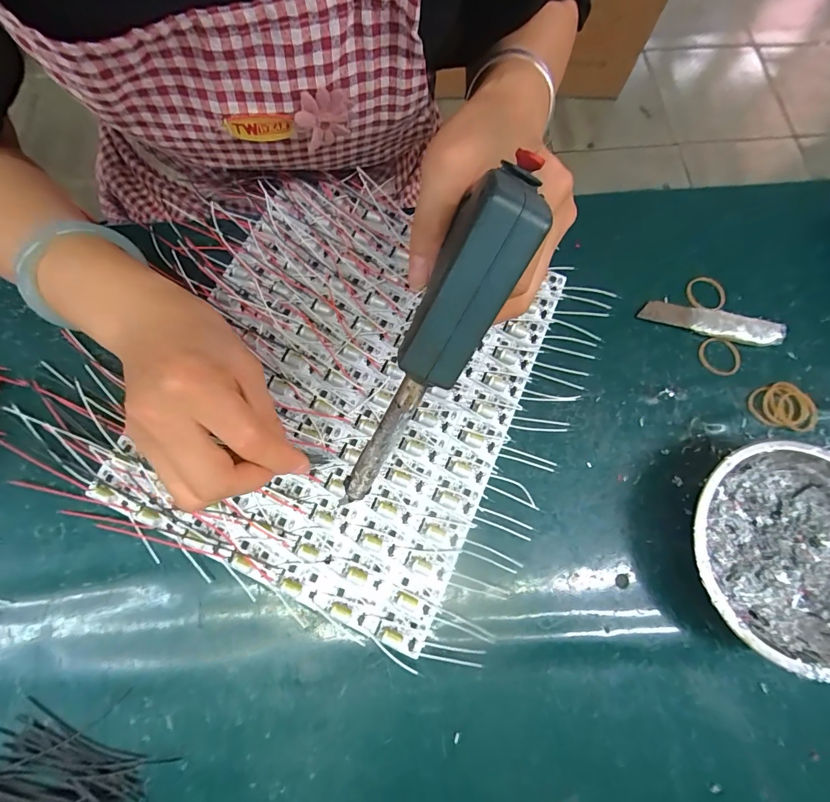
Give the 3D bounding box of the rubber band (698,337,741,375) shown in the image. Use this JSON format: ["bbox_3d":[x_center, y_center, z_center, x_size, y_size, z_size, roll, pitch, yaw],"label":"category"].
[{"bbox_3d":[0.232,-0.033,0.304,0.027,0.005,0.032,-40,80,3],"label":"rubber band"}]

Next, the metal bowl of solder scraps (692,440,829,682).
[{"bbox_3d":[0.224,0.092,0.248,0.119,0.045,0.122,0,75,-2],"label":"metal bowl of solder scraps"}]

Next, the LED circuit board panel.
[{"bbox_3d":[-0.052,-0.012,0.285,0.240,0.010,0.277,23,77,4],"label":"LED circuit board panel"}]

